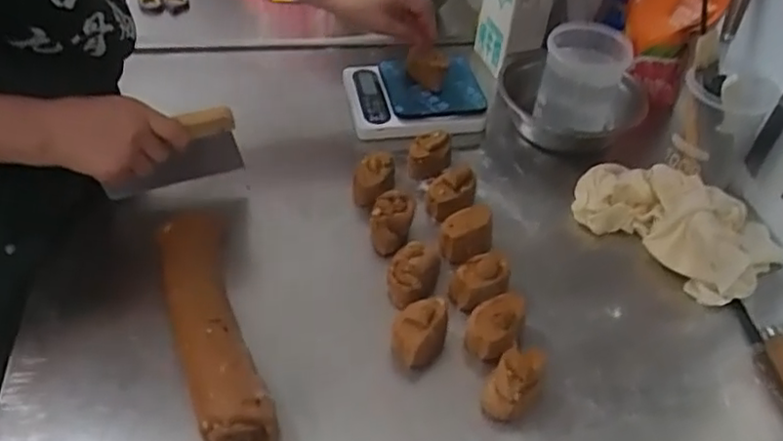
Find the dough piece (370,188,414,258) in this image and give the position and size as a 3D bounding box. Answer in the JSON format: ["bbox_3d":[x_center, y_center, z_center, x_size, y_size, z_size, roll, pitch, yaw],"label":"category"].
[{"bbox_3d":[-0.001,0.003,0.718,0.044,0.044,0.059,13,46,8],"label":"dough piece"}]

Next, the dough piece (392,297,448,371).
[{"bbox_3d":[0.026,0.105,0.619,0.048,0.040,0.057,8,45,3],"label":"dough piece"}]

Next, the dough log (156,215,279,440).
[{"bbox_3d":[-0.169,0.093,0.616,0.067,0.047,0.276,-13,48,-17],"label":"dough log"}]

